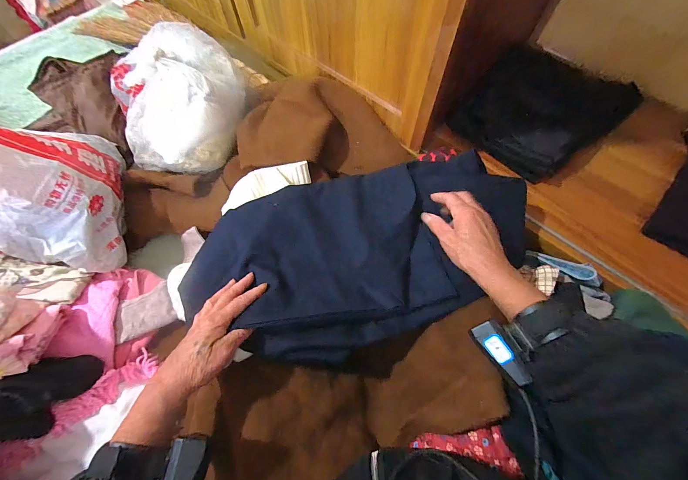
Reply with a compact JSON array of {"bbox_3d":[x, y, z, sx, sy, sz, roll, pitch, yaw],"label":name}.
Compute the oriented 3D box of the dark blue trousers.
[{"bbox_3d":[0.026,0.014,0.421,0.513,0.040,0.251,-16,66,-5],"label":"dark blue trousers"}]

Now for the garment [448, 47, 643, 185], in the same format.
[{"bbox_3d":[0.385,-0.250,0.564,0.257,0.045,0.237,42,95,9],"label":"garment"}]

